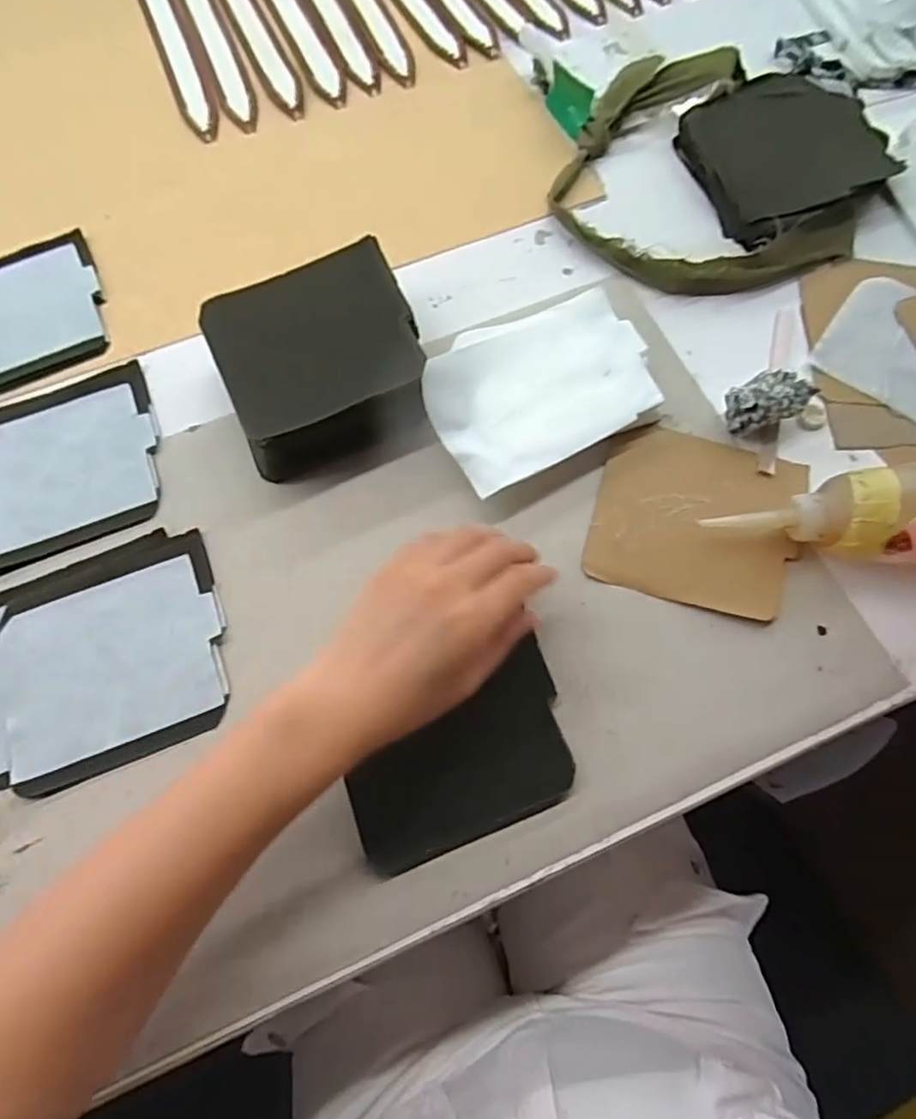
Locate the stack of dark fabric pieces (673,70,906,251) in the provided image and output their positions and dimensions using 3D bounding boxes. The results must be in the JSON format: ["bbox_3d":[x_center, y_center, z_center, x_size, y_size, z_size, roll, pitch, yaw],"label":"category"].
[{"bbox_3d":[0.283,-0.351,0.527,0.169,0.034,0.155,-26,73,-9],"label":"stack of dark fabric pieces"}]

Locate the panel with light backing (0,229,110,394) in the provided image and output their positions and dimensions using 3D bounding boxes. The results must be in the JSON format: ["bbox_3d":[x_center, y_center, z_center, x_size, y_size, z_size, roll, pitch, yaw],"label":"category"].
[{"bbox_3d":[-0.361,-0.197,0.497,0.143,0.006,0.131,-24,72,-8],"label":"panel with light backing"}]

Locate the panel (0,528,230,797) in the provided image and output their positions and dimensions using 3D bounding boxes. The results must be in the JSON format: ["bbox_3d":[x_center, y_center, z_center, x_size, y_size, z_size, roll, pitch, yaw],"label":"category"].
[{"bbox_3d":[-0.229,0.061,0.395,0.155,0.011,0.142,-22,72,-8],"label":"panel"}]

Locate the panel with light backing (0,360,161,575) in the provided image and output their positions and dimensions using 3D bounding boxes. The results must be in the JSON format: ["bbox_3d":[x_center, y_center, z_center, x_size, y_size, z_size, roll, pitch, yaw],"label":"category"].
[{"bbox_3d":[-0.289,-0.070,0.450,0.141,0.009,0.138,-21,72,-7],"label":"panel with light backing"}]

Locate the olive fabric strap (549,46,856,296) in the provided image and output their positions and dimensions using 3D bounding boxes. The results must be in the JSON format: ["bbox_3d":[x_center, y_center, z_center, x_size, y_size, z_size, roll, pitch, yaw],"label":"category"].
[{"bbox_3d":[0.184,-0.332,0.521,0.209,0.037,0.264,-24,72,-8],"label":"olive fabric strap"}]

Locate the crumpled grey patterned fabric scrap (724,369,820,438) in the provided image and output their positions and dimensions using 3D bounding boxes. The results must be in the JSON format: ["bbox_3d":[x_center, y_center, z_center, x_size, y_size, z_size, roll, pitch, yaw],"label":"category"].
[{"bbox_3d":[0.217,-0.112,0.437,0.046,0.039,0.036,-15,71,-5],"label":"crumpled grey patterned fabric scrap"}]

